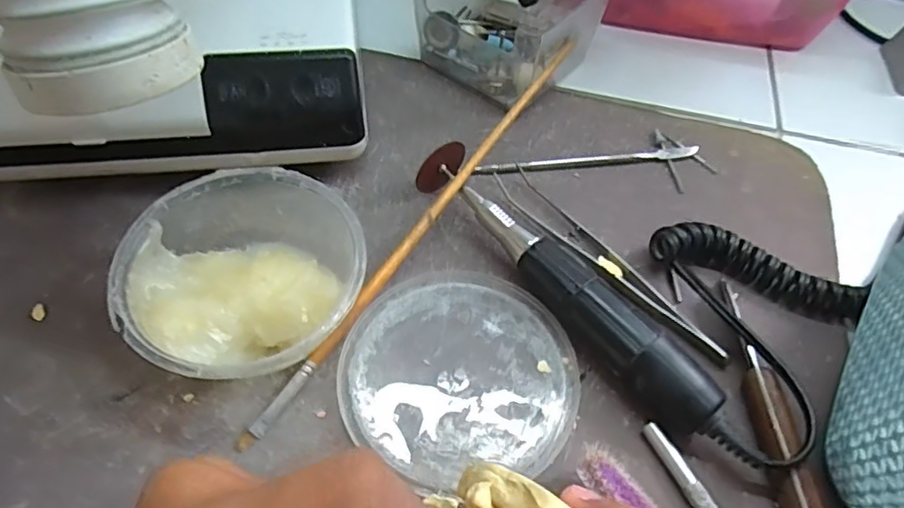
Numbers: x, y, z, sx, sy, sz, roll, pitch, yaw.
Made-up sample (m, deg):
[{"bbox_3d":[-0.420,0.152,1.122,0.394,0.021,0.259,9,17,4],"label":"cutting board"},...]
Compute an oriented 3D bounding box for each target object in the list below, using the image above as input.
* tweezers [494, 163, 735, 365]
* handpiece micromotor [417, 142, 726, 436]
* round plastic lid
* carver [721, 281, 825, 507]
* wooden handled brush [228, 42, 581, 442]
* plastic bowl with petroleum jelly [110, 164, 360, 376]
[{"bbox_3d":[0.078,0.005,0.301,0.021,0.008,0.143,-35,66,-23],"label":"tweezers"},{"bbox_3d":[0.049,0.012,0.282,0.027,0.027,0.176,-34,65,-23],"label":"handpiece micromotor"},{"bbox_3d":[0.002,0.051,0.267,0.101,0.005,0.100,2,57,-3],"label":"round plastic lid"},{"bbox_3d":[0.138,0.075,0.252,0.014,0.016,0.143,1,57,-3],"label":"carver"},{"bbox_3d":[-0.010,-0.020,0.295,0.008,0.036,0.268,31,60,15],"label":"wooden handled brush"},{"bbox_3d":[-0.091,0.004,0.268,0.098,0.041,0.116,-8,58,-9],"label":"plastic bowl with petroleum jelly"}]

